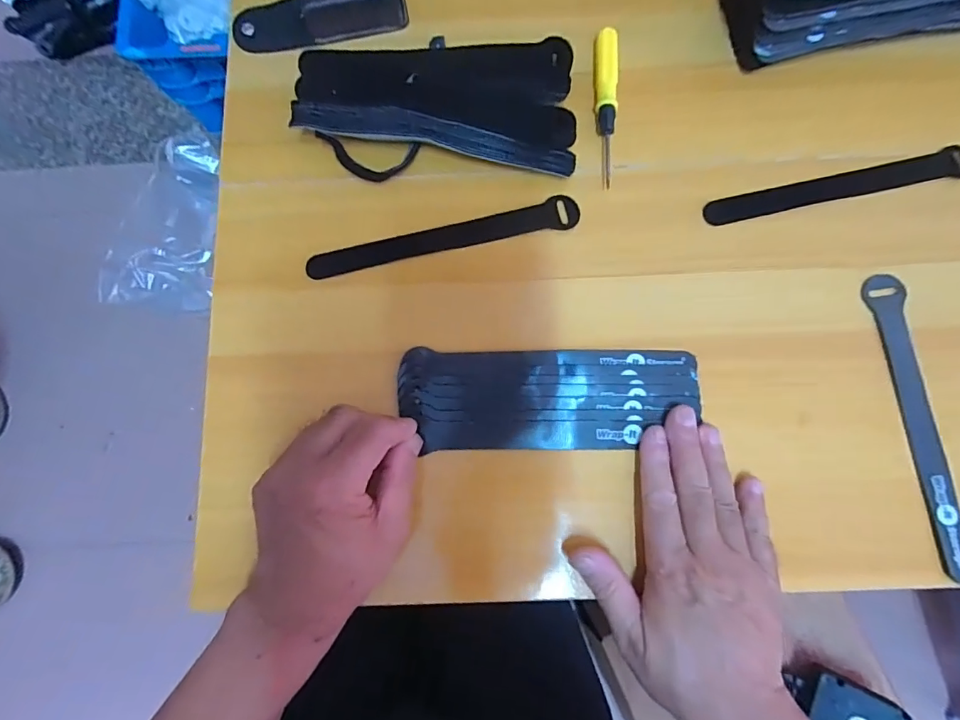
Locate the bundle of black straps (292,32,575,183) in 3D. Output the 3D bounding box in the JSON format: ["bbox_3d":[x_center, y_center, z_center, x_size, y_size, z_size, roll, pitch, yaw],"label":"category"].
[{"bbox_3d":[-0.030,-0.188,0.345,0.195,0.035,0.110,-3,80,1],"label":"bundle of black straps"}]

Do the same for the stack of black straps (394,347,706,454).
[{"bbox_3d":[0.046,0.027,0.325,0.196,0.012,0.067,-2,80,2],"label":"stack of black straps"}]

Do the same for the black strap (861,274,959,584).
[{"bbox_3d":[0.288,0.039,0.314,0.024,0.006,0.197,-6,80,1],"label":"black strap"}]

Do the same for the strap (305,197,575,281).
[{"bbox_3d":[-0.026,-0.091,0.352,0.196,0.010,0.028,-11,80,0],"label":"strap"}]

